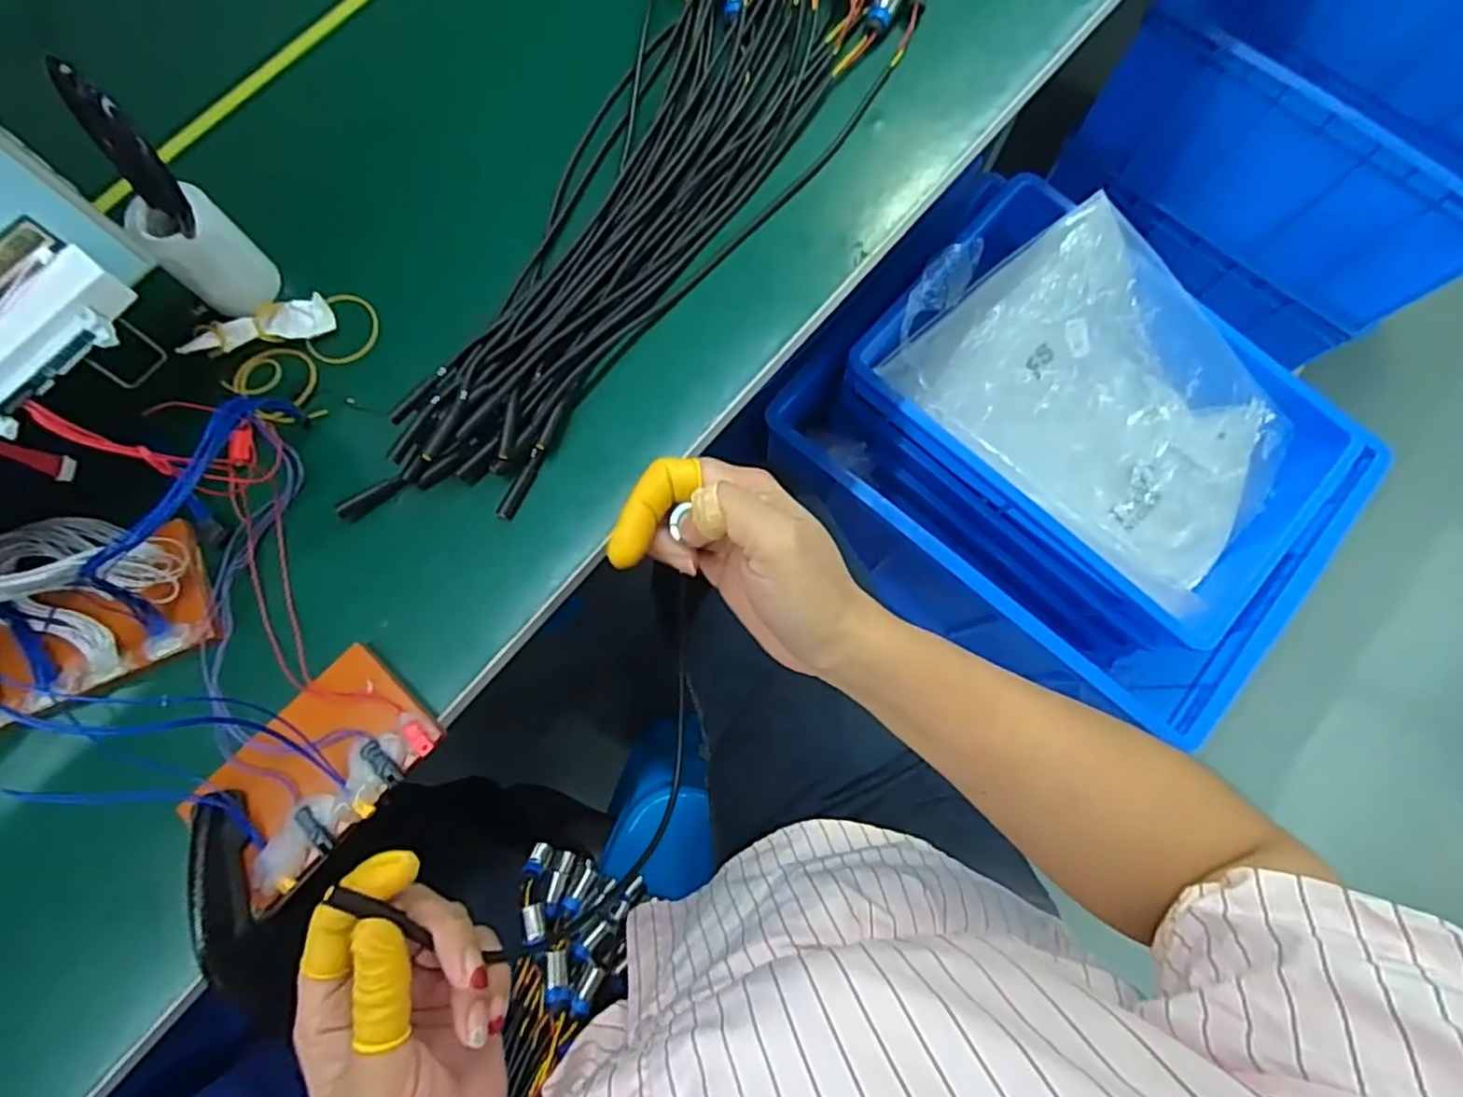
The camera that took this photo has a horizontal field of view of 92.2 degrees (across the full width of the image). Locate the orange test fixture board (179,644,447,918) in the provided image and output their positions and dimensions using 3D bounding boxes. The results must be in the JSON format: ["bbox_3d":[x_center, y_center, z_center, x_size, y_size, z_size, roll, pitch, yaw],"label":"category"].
[{"bbox_3d":[-0.215,0.115,0.368,0.113,0.020,0.071,-44,82,-10],"label":"orange test fixture board"}]

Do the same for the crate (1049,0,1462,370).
[{"bbox_3d":[0.825,-0.616,1.003,0.524,0.300,0.404,41,80,8],"label":"crate"}]

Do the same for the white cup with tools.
[{"bbox_3d":[-0.303,-0.179,0.378,0.044,0.133,0.066,-41,81,-9],"label":"white cup with tools"}]

